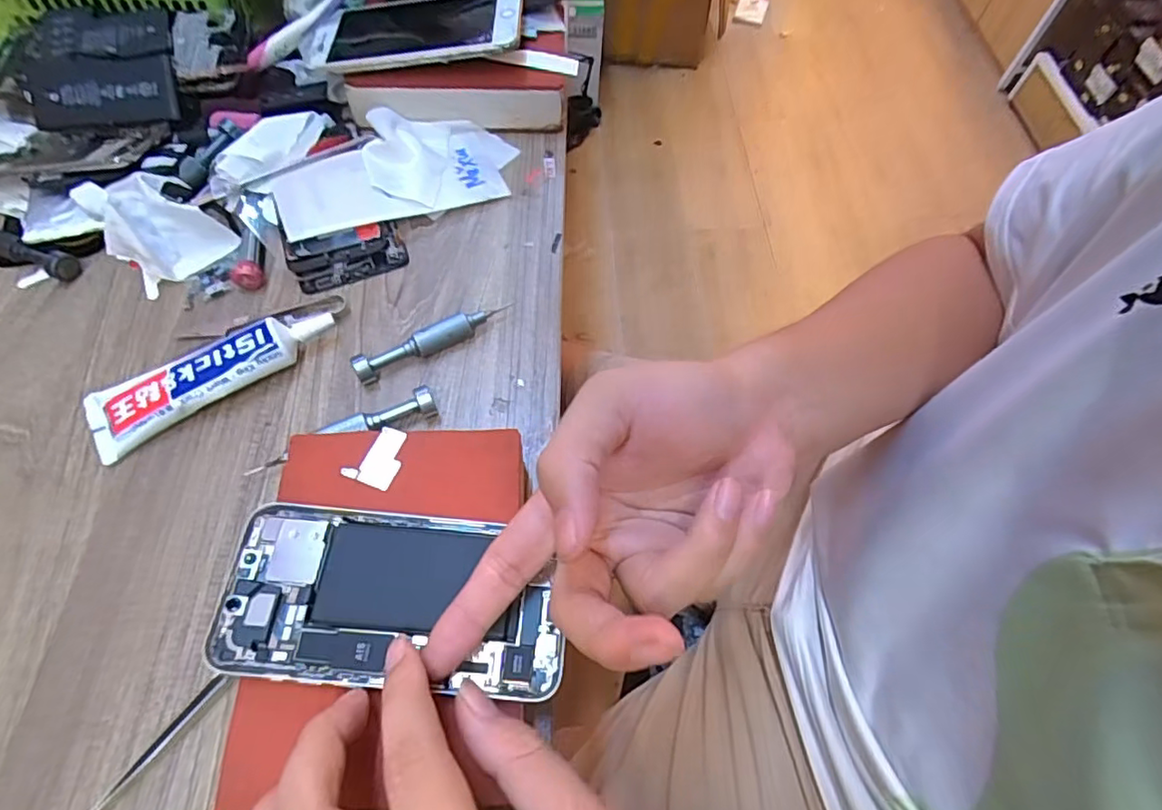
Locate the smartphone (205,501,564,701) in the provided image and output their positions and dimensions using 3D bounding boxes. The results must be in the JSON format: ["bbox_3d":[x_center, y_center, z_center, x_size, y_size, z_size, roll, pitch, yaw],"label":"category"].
[{"bbox_3d":[-0.080,0.082,0.255,0.142,0.004,0.071,4,62,0],"label":"smartphone"}]

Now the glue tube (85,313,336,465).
[{"bbox_3d":[-0.213,-0.019,0.341,0.138,0.027,0.039,-30,67,-16],"label":"glue tube"}]

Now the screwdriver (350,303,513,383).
[{"bbox_3d":[-0.089,-0.042,0.361,0.099,0.019,0.013,-28,67,-16],"label":"screwdriver"}]

